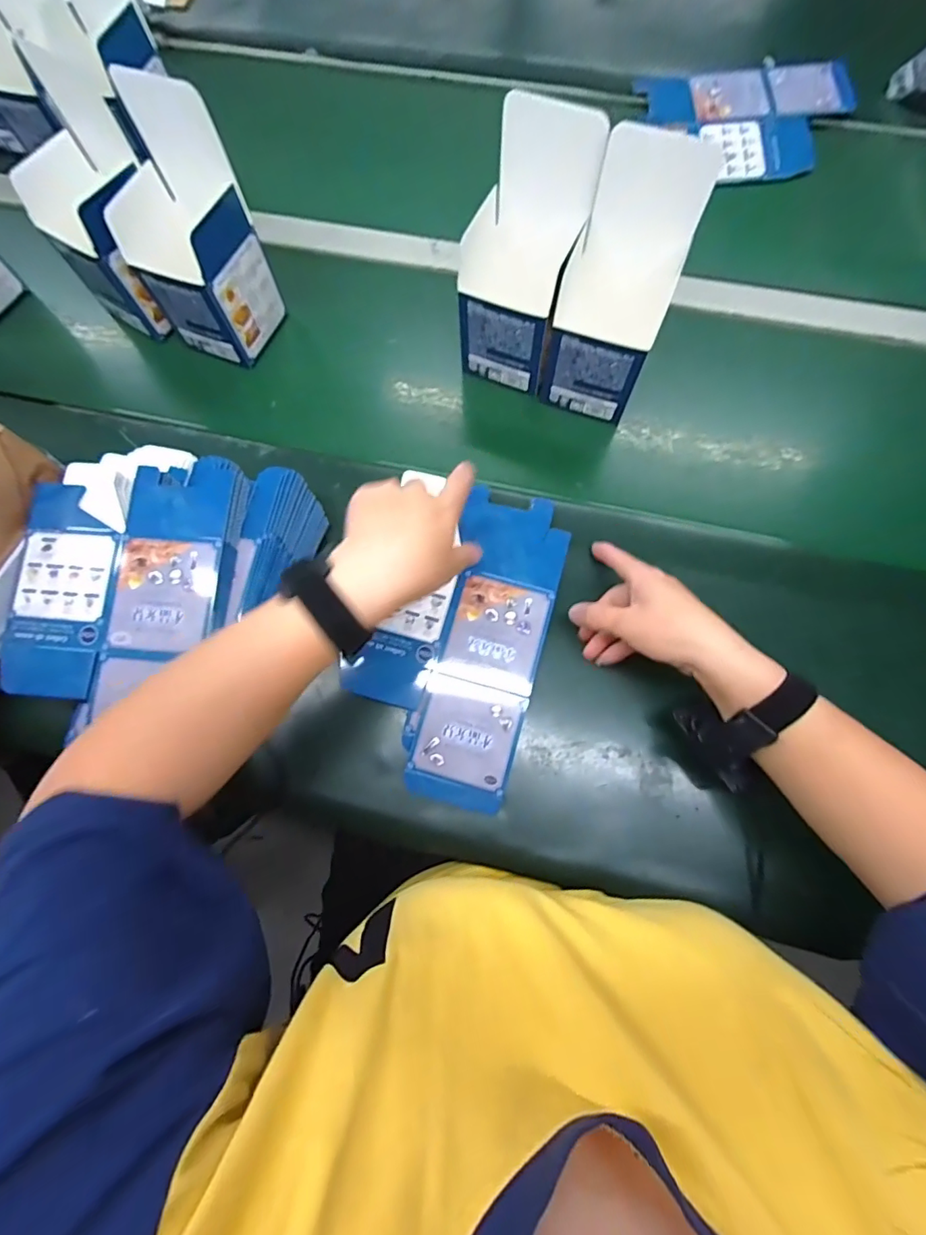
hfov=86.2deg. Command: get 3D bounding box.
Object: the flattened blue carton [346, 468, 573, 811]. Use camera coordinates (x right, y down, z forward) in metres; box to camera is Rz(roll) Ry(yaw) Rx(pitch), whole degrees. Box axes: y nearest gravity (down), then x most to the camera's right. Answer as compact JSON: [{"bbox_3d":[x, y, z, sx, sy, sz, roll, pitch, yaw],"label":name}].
[{"bbox_3d":[-0.006,0.010,0.415,0.145,0.011,0.257,16,76,5],"label":"flattened blue carton"}]

